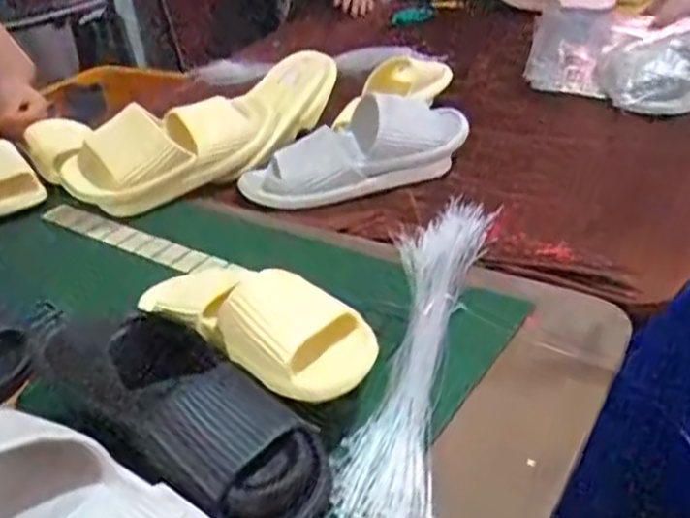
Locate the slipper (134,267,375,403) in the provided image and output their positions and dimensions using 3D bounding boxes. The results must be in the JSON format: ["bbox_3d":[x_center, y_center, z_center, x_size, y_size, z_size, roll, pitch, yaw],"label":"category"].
[{"bbox_3d":[-0.088,0.048,0.658,0.267,0.066,0.101,23,41,36],"label":"slipper"}]

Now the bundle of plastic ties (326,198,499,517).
[{"bbox_3d":[0.071,0.071,0.669,0.088,0.045,0.476,5,33,15],"label":"bundle of plastic ties"}]

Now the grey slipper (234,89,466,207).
[{"bbox_3d":[0.012,-0.129,0.909,0.289,0.080,0.114,-17,32,6],"label":"grey slipper"}]

